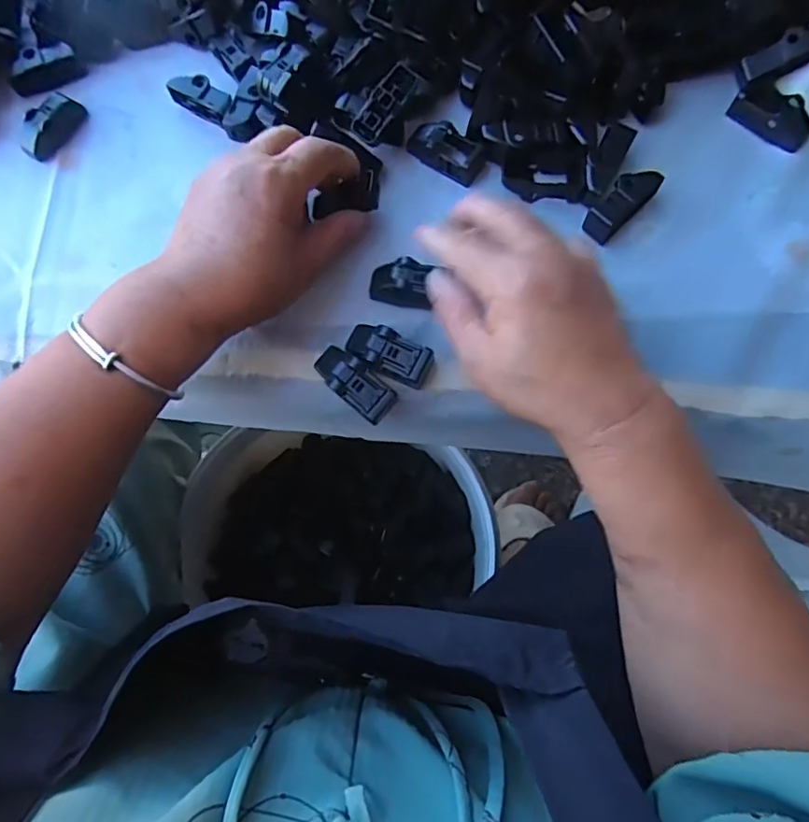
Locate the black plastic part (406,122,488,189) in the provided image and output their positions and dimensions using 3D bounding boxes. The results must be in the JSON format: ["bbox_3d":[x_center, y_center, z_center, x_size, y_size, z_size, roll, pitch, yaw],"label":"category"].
[{"bbox_3d":[0.026,-0.165,0.352,0.049,0.014,0.027,38,78,9],"label":"black plastic part"}]

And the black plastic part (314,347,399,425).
[{"bbox_3d":[-0.028,-0.015,0.315,0.050,0.019,0.021,41,79,10],"label":"black plastic part"}]

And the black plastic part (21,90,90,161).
[{"bbox_3d":[-0.227,-0.183,0.359,0.020,0.016,0.045,32,77,8],"label":"black plastic part"}]

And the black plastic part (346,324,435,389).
[{"bbox_3d":[-0.009,-0.032,0.318,0.050,0.016,0.026,19,76,5],"label":"black plastic part"}]

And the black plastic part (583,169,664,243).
[{"bbox_3d":[0.131,-0.126,0.337,0.049,0.019,0.018,-43,79,-10],"label":"black plastic part"}]

